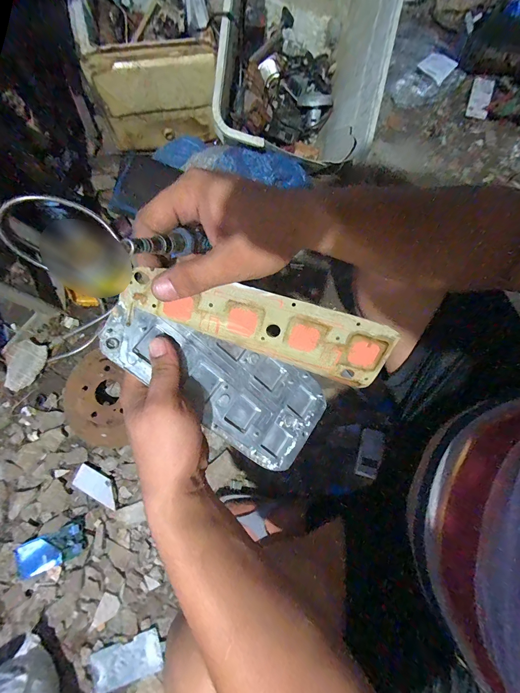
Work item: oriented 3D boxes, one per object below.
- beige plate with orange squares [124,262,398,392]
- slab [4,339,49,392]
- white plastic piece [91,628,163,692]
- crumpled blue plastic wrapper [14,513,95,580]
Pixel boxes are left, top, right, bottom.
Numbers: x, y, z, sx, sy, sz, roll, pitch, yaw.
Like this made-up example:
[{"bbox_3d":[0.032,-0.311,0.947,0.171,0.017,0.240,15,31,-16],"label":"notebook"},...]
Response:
[{"bbox_3d":[0.003,-0.014,0.224,0.195,0.007,0.055,15,121,-6],"label":"beige plate with orange squares"},{"bbox_3d":[-0.604,0.045,0.757,0.093,0.019,0.125,25,79,6],"label":"slab"},{"bbox_3d":[-0.276,0.656,0.623,0.132,0.013,0.072,-12,68,-15],"label":"white plastic piece"},{"bbox_3d":[-0.463,0.450,0.667,0.170,0.019,0.073,-26,78,-5],"label":"crumpled blue plastic wrapper"}]

